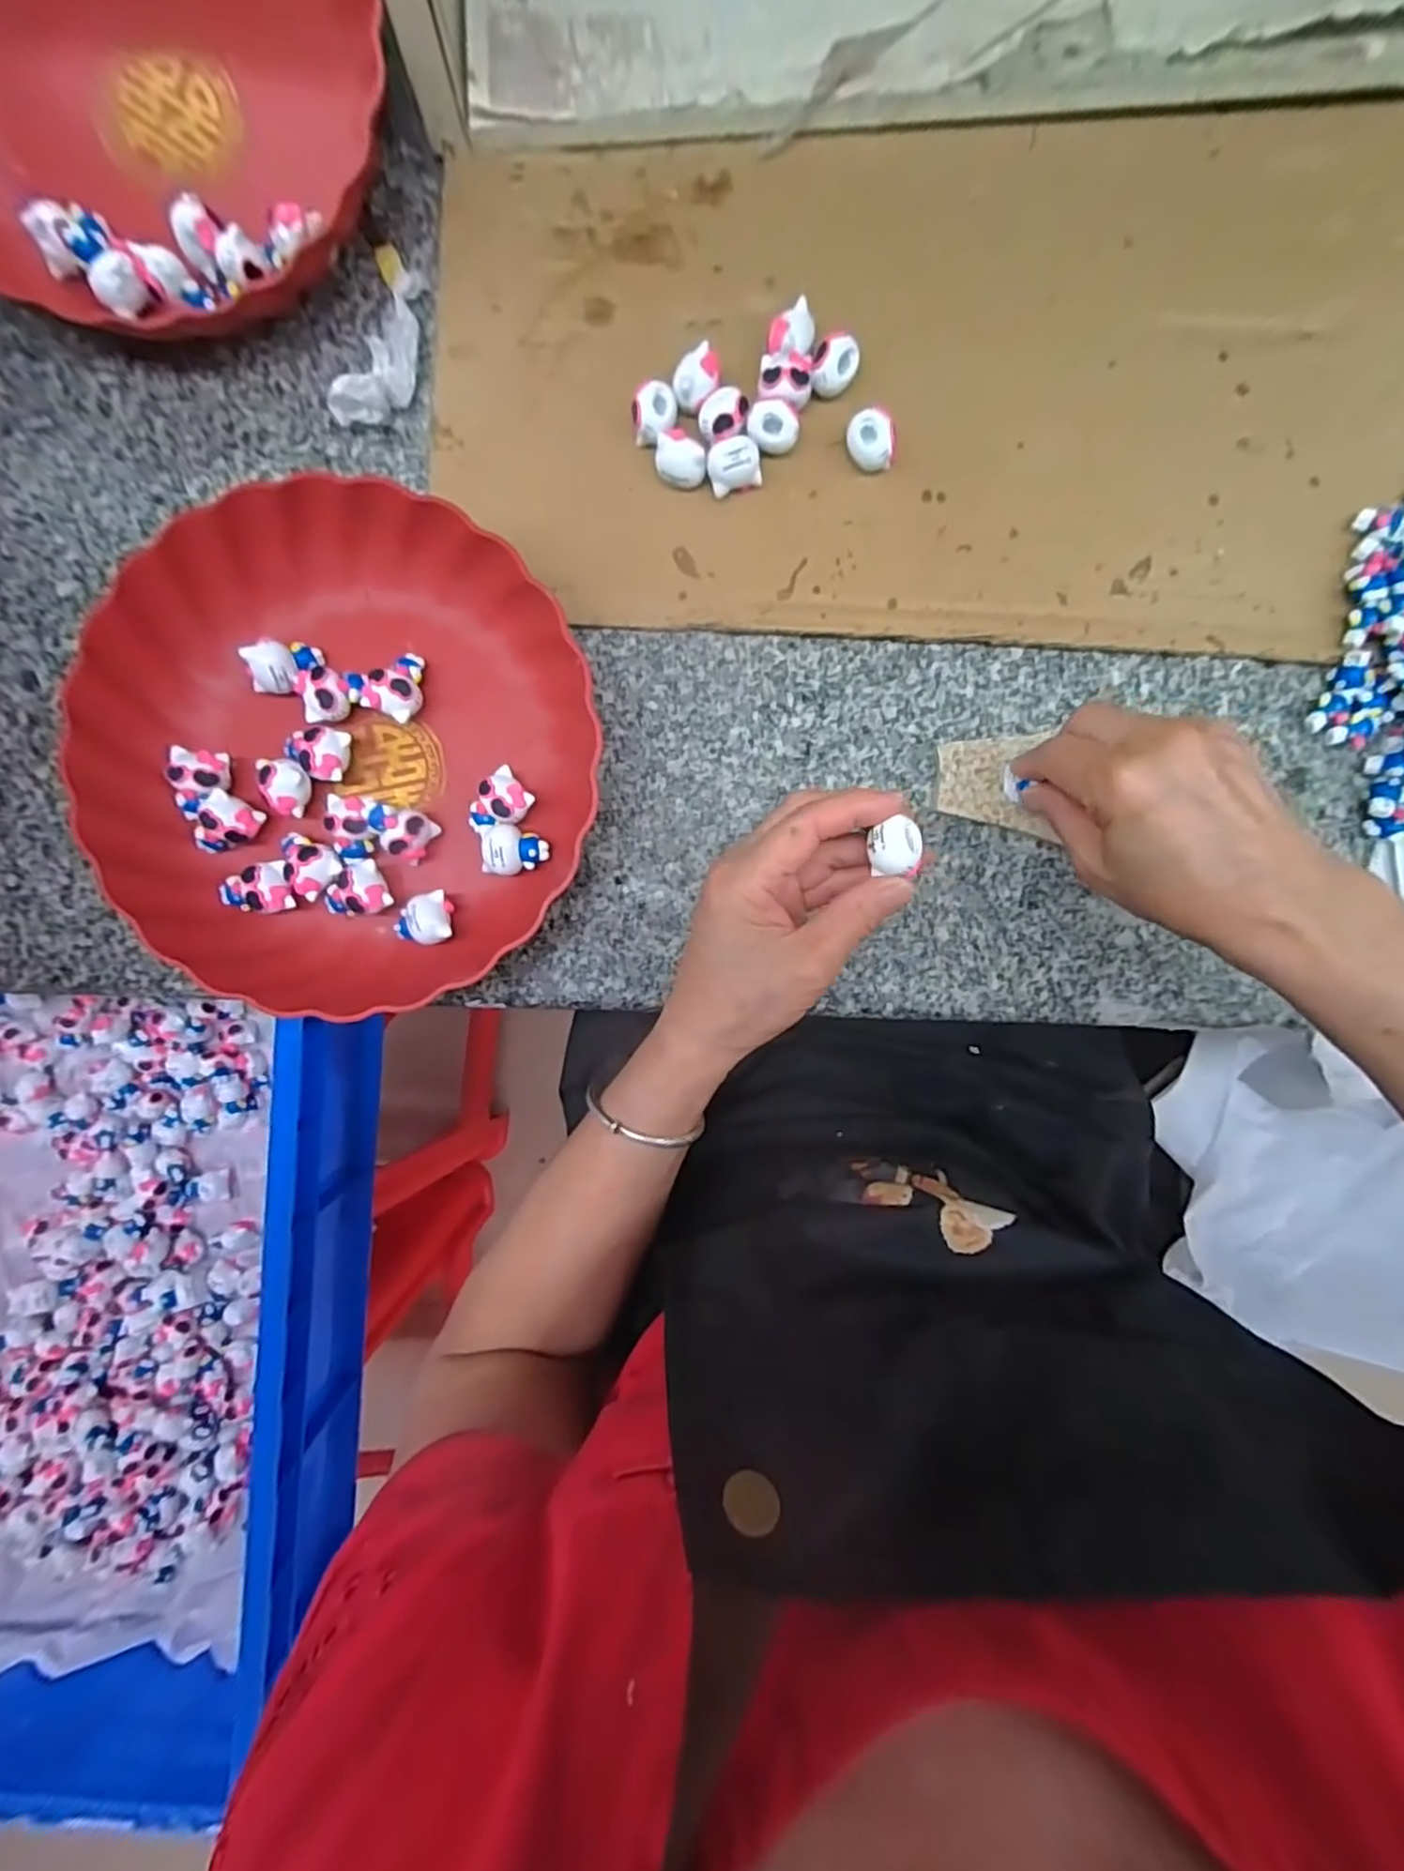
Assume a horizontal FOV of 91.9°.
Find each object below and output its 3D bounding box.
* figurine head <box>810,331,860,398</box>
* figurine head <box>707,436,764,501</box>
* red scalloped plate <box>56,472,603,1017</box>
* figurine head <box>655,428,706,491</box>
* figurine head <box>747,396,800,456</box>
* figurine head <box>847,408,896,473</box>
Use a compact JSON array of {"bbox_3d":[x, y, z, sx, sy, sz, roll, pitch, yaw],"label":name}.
[{"bbox_3d":[0.066,-0.282,0.339,0.022,0.019,0.021,0,93,0],"label":"figurine head"},{"bbox_3d":[0.016,-0.234,0.340,0.025,0.019,0.020,-16,93,1],"label":"figurine head"},{"bbox_3d":[-0.174,-0.090,0.336,0.237,0.050,0.230,0,93,0],"label":"red scalloped plate"},{"bbox_3d":[-0.010,-0.238,0.341,0.025,0.018,0.022,2,93,0],"label":"figurine head"},{"bbox_3d":[0.035,-0.252,0.340,0.025,0.018,0.021,2,93,0],"label":"figurine head"},{"bbox_3d":[0.084,-0.246,0.340,0.025,0.020,0.020,22,93,-1],"label":"figurine head"}]

